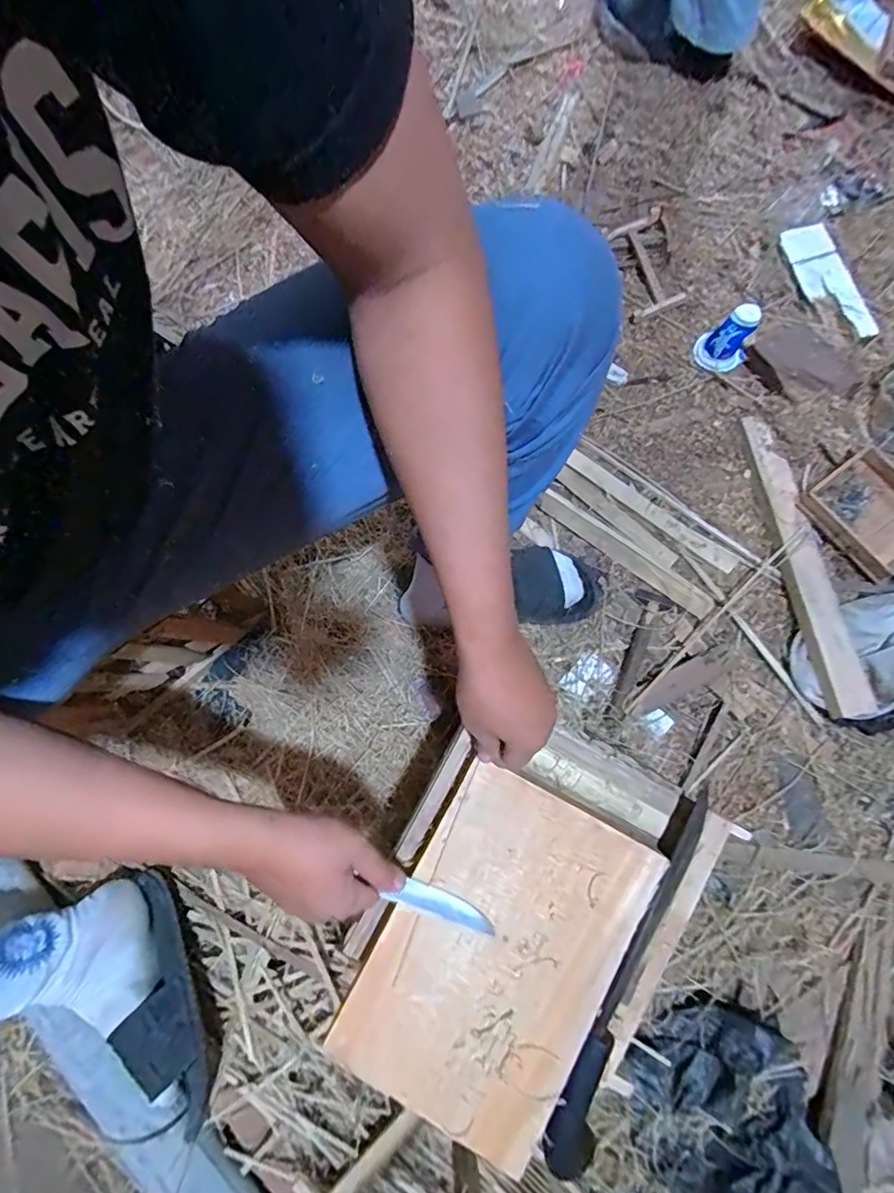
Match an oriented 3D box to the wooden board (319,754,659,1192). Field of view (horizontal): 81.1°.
[{"bbox_3d":[0.043,0.309,0.455,0.187,0.016,0.280,29,82,5],"label":"wooden board"}]

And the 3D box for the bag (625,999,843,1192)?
[{"bbox_3d":[0.340,0.629,0.633,0.208,0.089,0.202,-17,80,-3],"label":"bag"}]

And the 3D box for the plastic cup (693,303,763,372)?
[{"bbox_3d":[0.438,-0.402,0.810,0.063,0.082,0.064,0,80,1],"label":"plastic cup"}]

